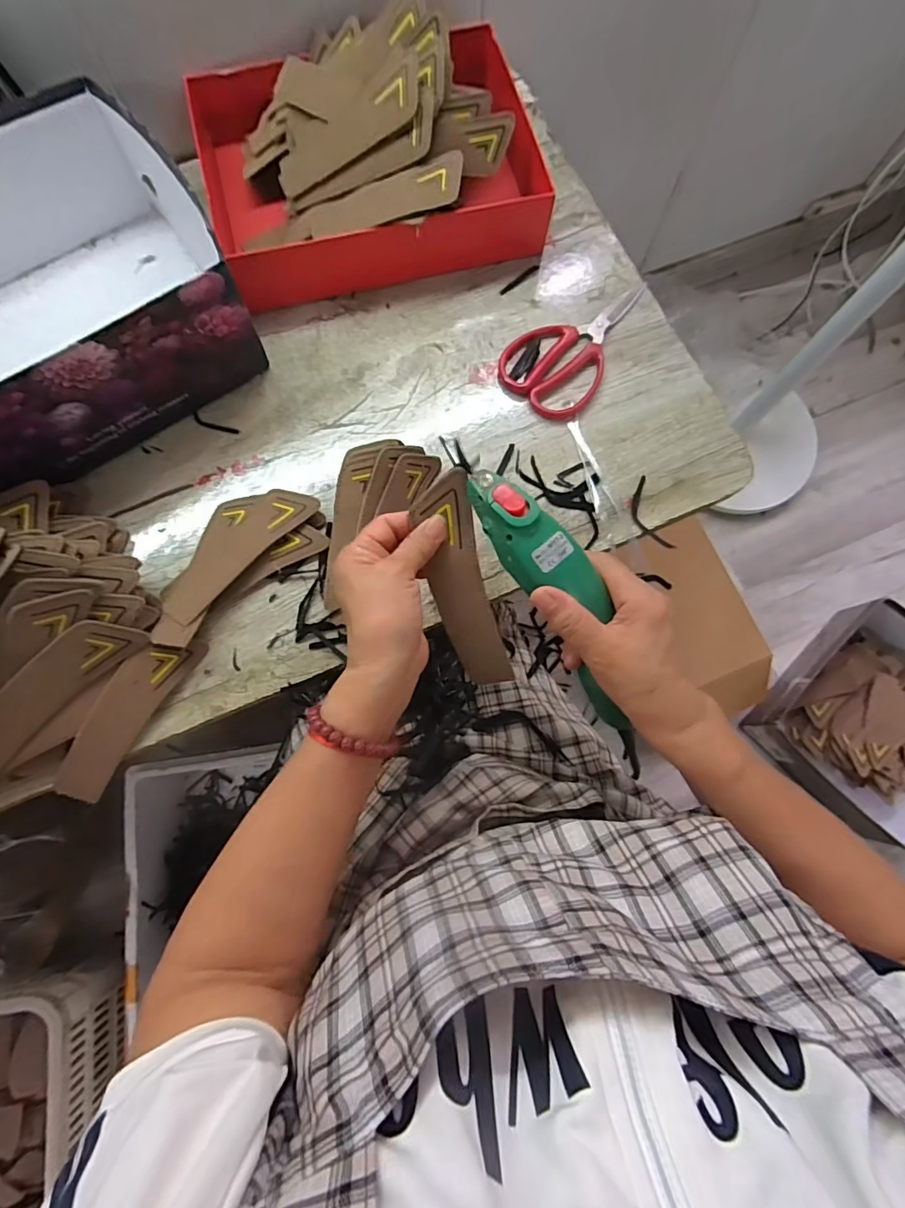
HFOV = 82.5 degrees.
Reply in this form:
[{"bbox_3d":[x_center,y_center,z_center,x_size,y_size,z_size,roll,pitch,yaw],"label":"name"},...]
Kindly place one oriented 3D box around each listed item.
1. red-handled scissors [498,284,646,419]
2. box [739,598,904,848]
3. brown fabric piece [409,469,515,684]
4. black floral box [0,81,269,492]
[{"bbox_3d":[0.125,-0.273,0.532,0.099,0.008,0.182,32,77,9],"label":"red-handled scissors"},{"bbox_3d":[0.732,0.200,0.910,0.335,0.106,0.280,-42,78,-10],"label":"box"},{"bbox_3d":[0.006,-0.012,0.361,0.041,0.005,0.151,-10,107,13],"label":"brown fabric piece"},{"bbox_3d":[-0.375,-0.274,0.473,0.330,0.120,0.293,-36,77,-9],"label":"black floral box"}]

